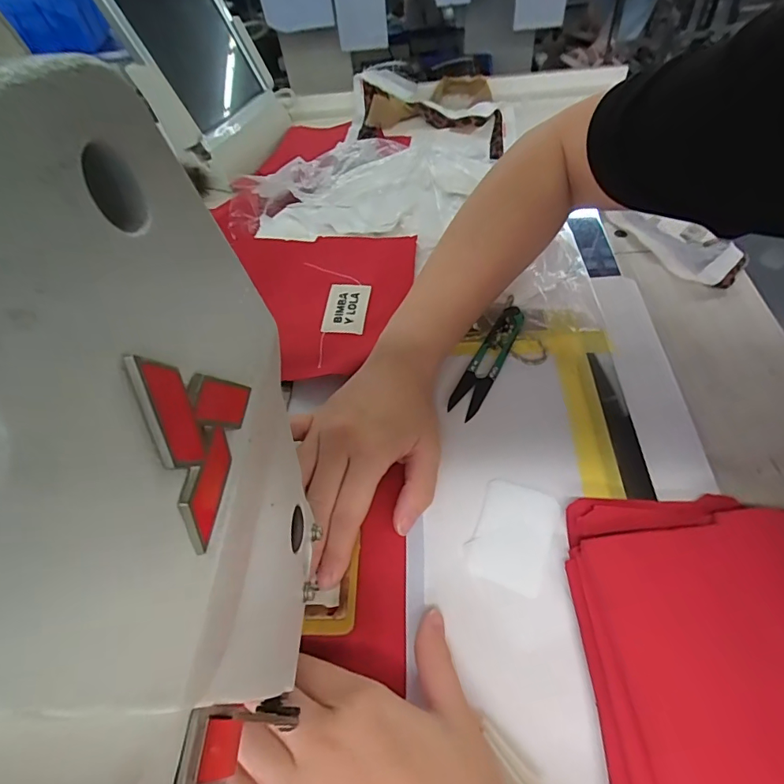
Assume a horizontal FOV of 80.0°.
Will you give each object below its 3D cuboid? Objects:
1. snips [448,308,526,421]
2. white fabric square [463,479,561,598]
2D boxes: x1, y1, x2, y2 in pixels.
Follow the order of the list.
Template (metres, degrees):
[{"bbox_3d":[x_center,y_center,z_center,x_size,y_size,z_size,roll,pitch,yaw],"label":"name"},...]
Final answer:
[{"bbox_3d":[0.072,-0.025,0.349,0.022,0.009,0.104,21,58,22],"label":"snips"},{"bbox_3d":[0.071,0.083,0.276,0.044,0.004,0.061,18,57,20],"label":"white fabric square"}]

